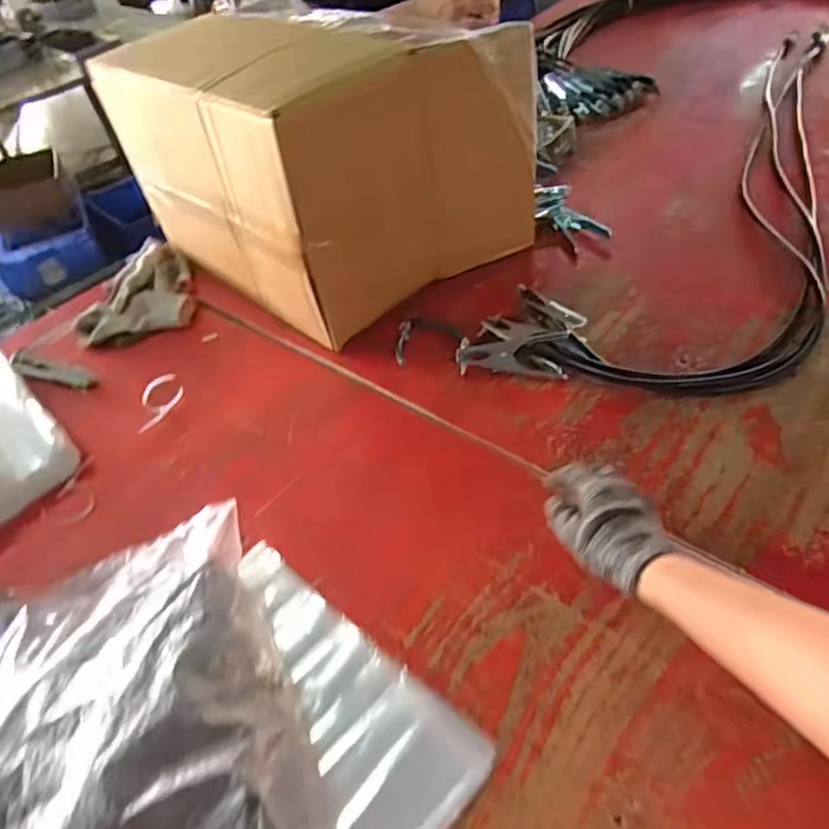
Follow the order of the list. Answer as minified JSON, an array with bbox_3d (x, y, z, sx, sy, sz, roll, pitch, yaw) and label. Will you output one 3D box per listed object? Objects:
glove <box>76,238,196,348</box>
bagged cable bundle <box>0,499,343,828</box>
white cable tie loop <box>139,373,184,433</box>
[{"bbox_3d":[-0.446,-0.200,0.963,0.175,0.044,0.215,-18,46,-7],"label":"glove"},{"bbox_3d":[-0.231,0.275,0.476,0.280,0.062,0.426,-23,47,-12],"label":"bagged cable bundle"},{"bbox_3d":[-0.332,-0.019,0.803,0.052,0.006,0.096,-14,46,-3],"label":"white cable tie loop"}]

